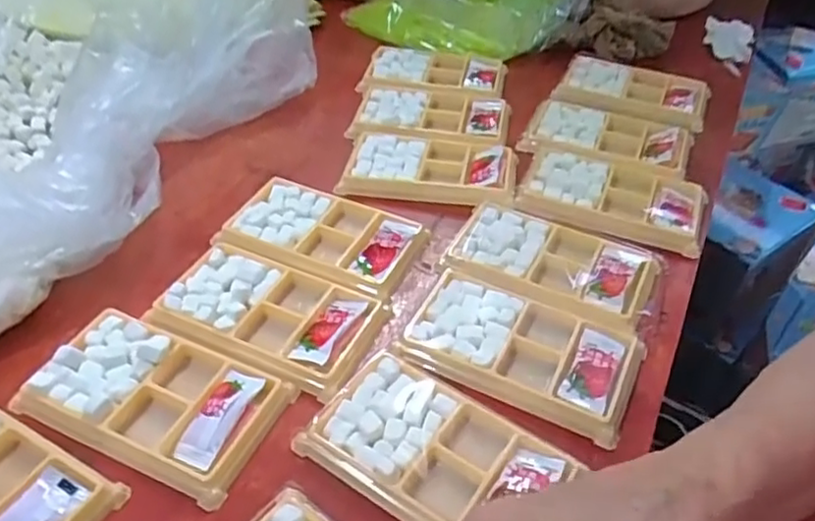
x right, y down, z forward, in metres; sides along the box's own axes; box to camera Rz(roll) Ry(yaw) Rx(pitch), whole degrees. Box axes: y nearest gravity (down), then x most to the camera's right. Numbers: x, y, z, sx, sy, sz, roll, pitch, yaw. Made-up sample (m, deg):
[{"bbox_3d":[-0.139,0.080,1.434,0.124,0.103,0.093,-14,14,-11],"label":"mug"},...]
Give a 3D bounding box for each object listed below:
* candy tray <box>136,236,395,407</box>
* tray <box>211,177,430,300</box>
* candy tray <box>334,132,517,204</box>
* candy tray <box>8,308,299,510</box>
[{"bbox_3d":[-0.086,0.032,0.414,0.132,0.016,0.076,18,46,15],"label":"candy tray"},{"bbox_3d":[-0.059,-0.016,0.470,0.131,0.018,0.076,17,46,14],"label":"tray"},{"bbox_3d":[0.019,-0.076,0.533,0.133,0.015,0.077,8,44,5],"label":"candy tray"},{"bbox_3d":[-0.139,0.075,0.368,0.130,0.019,0.075,19,46,16],"label":"candy tray"}]

